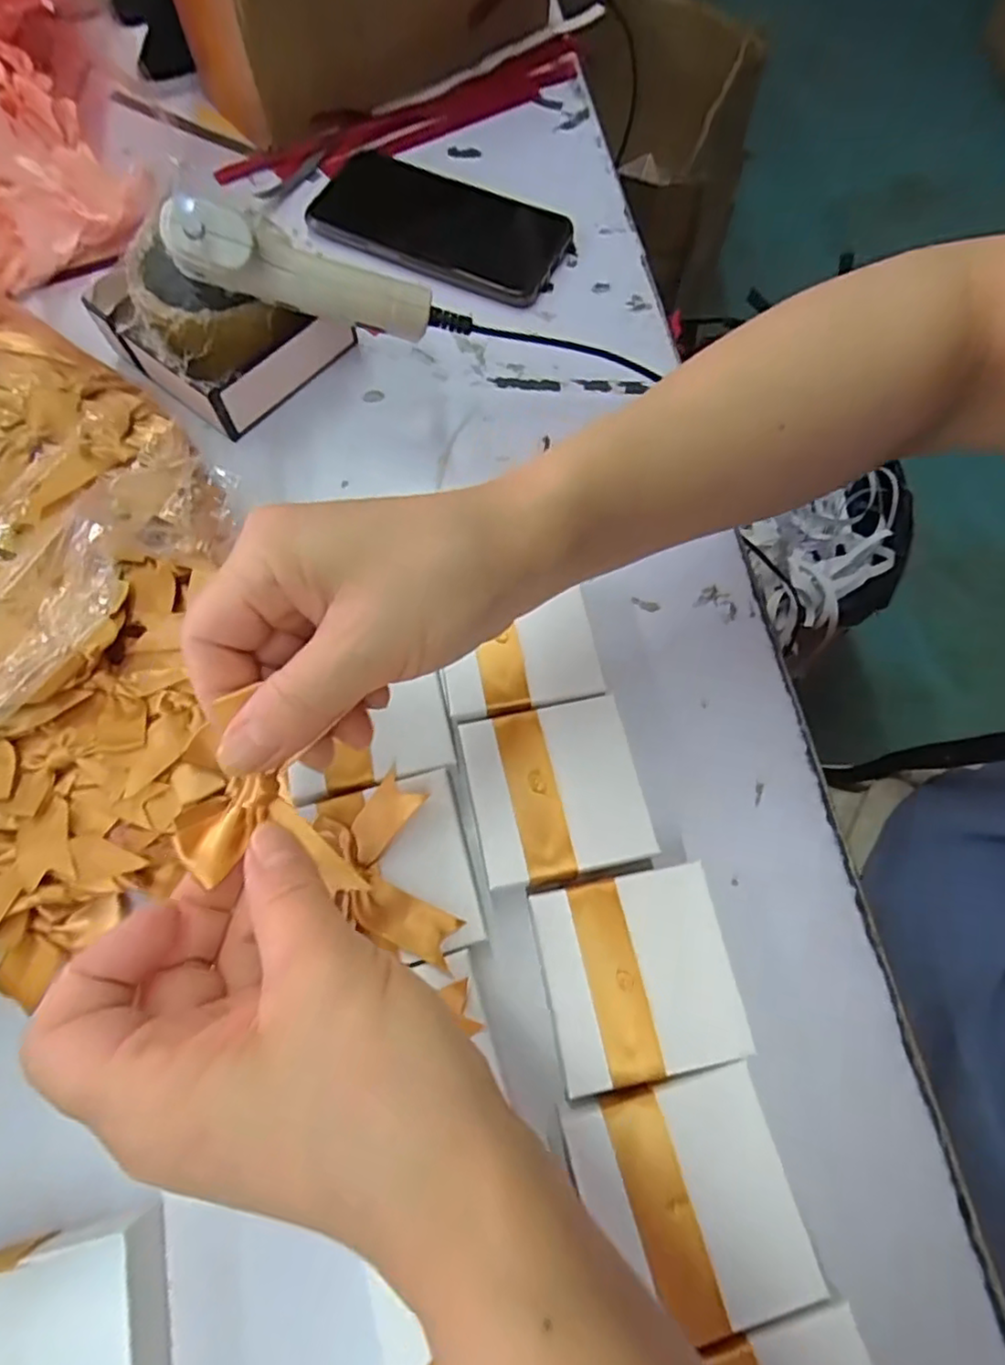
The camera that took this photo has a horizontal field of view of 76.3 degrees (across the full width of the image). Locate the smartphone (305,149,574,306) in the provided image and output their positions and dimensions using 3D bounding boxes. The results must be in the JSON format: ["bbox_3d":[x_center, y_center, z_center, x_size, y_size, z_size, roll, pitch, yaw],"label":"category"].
[{"bbox_3d":[-0.046,-0.290,0.406,0.167,0.018,0.075,24,71,9],"label":"smartphone"}]

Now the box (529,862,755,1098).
[{"bbox_3d":[0.051,0.114,0.253,0.068,0.027,0.068,-10,69,-4],"label":"box"}]

